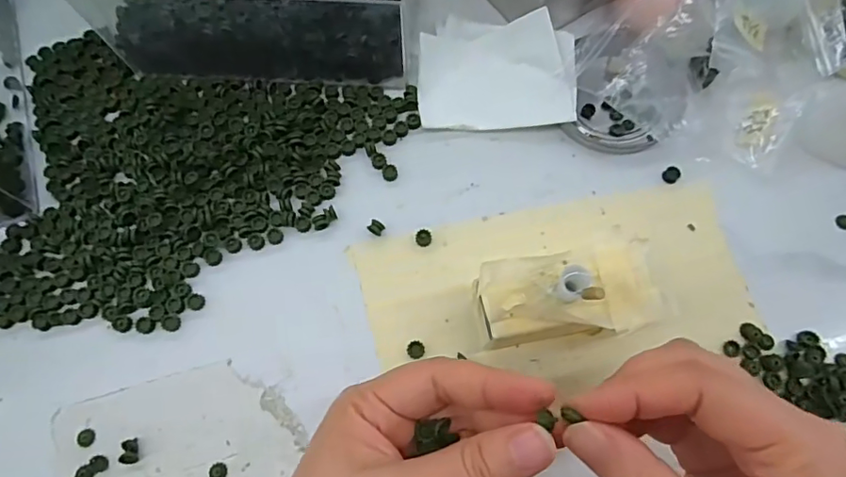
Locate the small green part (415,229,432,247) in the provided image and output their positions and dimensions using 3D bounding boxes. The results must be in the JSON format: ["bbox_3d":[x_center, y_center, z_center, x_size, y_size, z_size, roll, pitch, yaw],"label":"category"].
[{"bbox_3d":[0.000,0.000,0.288,0.009,0.005,0.008,-5,70,0],"label":"small green part"}]

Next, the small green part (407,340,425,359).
[{"bbox_3d":[-0.004,0.056,0.266,0.008,0.004,0.008,0,70,2],"label":"small green part"}]

